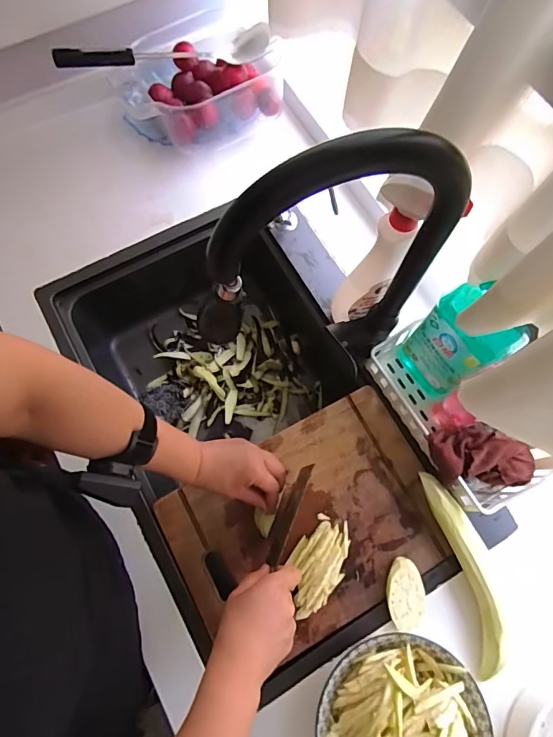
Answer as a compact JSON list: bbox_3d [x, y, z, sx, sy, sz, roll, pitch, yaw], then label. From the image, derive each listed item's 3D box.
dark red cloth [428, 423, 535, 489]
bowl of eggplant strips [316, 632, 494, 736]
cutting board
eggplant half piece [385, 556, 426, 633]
[{"bbox_3d":[0.269,0.116,0.577,0.121,0.037,0.077,-2,74,-2],"label":"dark red cloth"},{"bbox_3d":[0.143,0.412,0.491,0.194,0.100,0.179,0,74,-1],"label":"bowl of eggplant strips"},{"bbox_3d":[0.046,0.216,0.603,0.354,0.018,0.258,-27,76,-8],"label":"cutting board"},{"bbox_3d":[0.170,0.296,0.572,0.051,0.014,0.085,2,74,-1],"label":"eggplant half piece"}]

